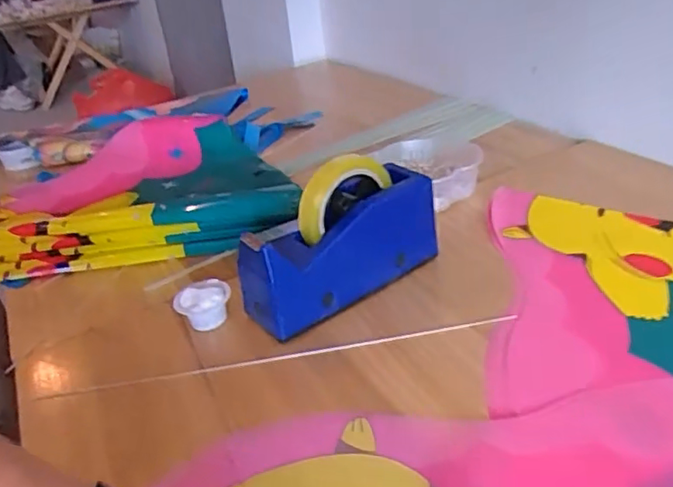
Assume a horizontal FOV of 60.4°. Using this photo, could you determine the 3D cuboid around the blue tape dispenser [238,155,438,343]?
[{"bbox_3d":[0.002,-0.004,0.554,0.199,0.122,0.067,-25,35,-27],"label":"blue tape dispenser"}]

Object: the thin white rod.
[{"bbox_3d":[-0.049,0.101,0.509,0.420,0.005,0.010,-9,31,-2],"label":"thin white rod"}]

